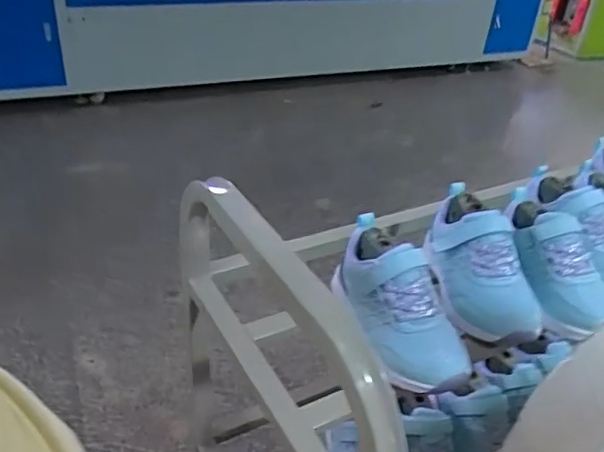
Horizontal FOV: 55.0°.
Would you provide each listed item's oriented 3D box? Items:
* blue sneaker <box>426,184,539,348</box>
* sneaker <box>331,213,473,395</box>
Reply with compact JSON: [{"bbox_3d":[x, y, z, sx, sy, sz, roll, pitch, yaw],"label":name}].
[{"bbox_3d":[0.151,0.031,0.518,0.059,0.077,0.161,-5,55,-14],"label":"blue sneaker"},{"bbox_3d":[0.071,0.060,0.459,0.053,0.067,0.154,-12,54,-24],"label":"sneaker"}]

